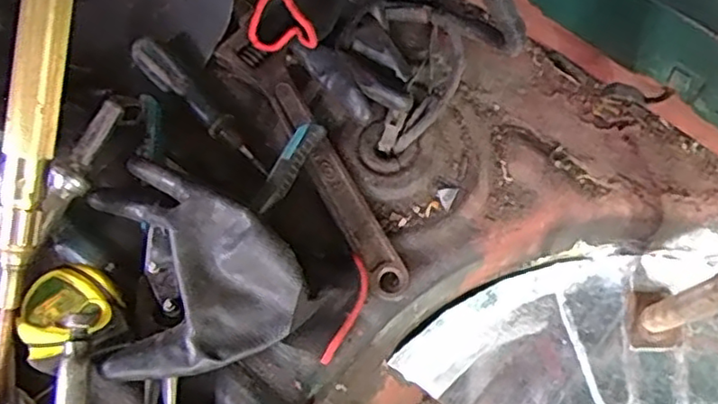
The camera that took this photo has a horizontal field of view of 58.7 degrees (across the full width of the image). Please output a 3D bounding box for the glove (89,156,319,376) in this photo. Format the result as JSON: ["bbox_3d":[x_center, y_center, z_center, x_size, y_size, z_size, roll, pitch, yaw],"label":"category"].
[{"bbox_3d":[-0.108,0.040,0.433,0.134,0.062,0.141,-14,67,-6],"label":"glove"}]

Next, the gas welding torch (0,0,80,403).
[{"bbox_3d":[-0.205,-0.034,0.382,0.035,0.044,0.353,12,98,5],"label":"gas welding torch"}]

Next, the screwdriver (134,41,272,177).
[{"bbox_3d":[-0.123,-0.074,0.495,0.156,0.023,0.021,43,73,11],"label":"screwdriver"}]

